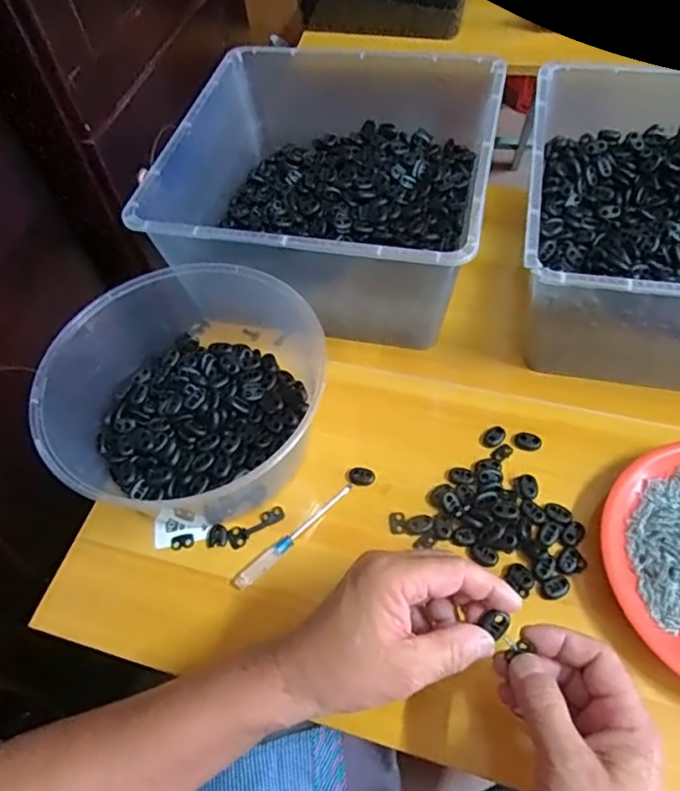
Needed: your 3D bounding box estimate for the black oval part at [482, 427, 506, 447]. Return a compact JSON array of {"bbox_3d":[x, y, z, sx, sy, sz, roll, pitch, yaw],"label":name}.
[{"bbox_3d":[0.134,0.036,0.500,0.022,0.004,0.016,-38,61,-19],"label":"black oval part"}]

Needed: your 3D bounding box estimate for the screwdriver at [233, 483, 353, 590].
[{"bbox_3d":[-0.036,0.111,0.465,0.120,0.007,0.014,-40,62,-20],"label":"screwdriver"}]

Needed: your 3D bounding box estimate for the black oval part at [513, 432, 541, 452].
[{"bbox_3d":[0.162,0.039,0.494,0.021,0.004,0.018,23,61,19],"label":"black oval part"}]

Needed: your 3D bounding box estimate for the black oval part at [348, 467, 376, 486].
[{"bbox_3d":[0.019,0.069,0.489,0.022,0.008,0.014,-1,56,5],"label":"black oval part"}]

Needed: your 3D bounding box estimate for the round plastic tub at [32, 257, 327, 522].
[{"bbox_3d":[-0.125,-0.013,0.501,0.218,0.100,0.229,-2,56,3],"label":"round plastic tub"}]

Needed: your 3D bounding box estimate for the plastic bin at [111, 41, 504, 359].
[{"bbox_3d":[-0.004,-0.210,0.588,0.290,0.132,0.304,9,58,11],"label":"plastic bin"}]

